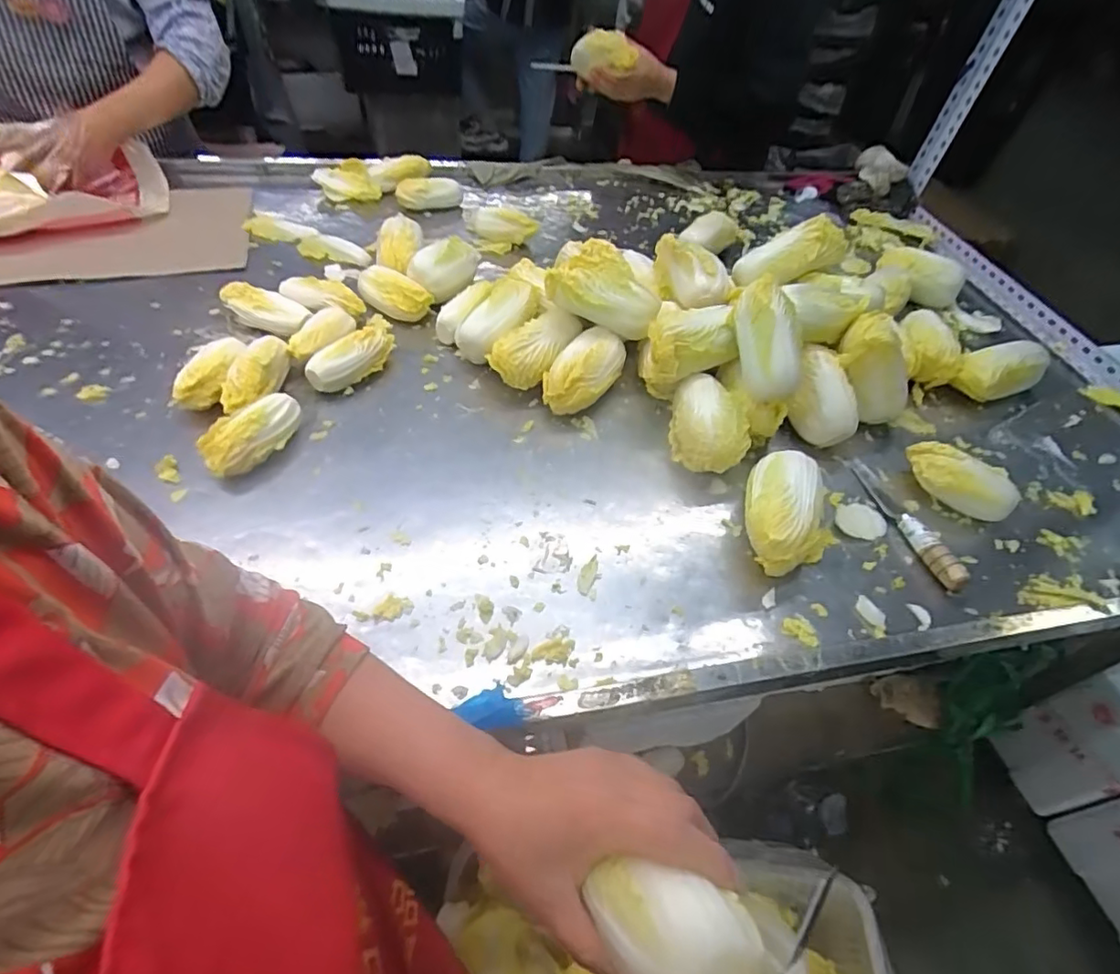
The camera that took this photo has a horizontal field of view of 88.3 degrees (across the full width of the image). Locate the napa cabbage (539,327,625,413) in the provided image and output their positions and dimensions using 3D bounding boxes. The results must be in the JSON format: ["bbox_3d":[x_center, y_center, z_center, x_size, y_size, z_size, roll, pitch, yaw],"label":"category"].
[{"bbox_3d":[0.031,-0.143,0.737,0.071,0.066,0.127,33,54,21],"label":"napa cabbage"}]

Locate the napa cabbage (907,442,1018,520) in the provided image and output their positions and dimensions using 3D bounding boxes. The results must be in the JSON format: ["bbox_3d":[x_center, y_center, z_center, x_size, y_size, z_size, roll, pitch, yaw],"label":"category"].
[{"bbox_3d":[0.464,-0.004,0.676,0.118,0.058,0.051,34,54,21],"label":"napa cabbage"}]

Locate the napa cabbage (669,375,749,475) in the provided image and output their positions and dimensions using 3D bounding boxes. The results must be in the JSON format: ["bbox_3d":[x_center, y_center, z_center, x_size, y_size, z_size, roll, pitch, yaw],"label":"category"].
[{"bbox_3d":[0.177,-0.071,0.691,0.091,0.074,0.116,16,49,7],"label":"napa cabbage"}]

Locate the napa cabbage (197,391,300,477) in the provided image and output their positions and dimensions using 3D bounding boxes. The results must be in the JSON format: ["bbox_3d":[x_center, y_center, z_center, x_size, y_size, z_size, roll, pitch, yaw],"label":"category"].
[{"bbox_3d":[-0.328,-0.055,0.624,0.049,0.053,0.110,36,55,22],"label":"napa cabbage"}]

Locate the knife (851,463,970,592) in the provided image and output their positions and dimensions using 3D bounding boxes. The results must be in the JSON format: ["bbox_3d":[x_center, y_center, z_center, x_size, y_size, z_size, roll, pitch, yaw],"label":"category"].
[{"bbox_3d":[0.392,0.035,0.655,0.019,0.033,0.185,-7,51,-13],"label":"knife"}]

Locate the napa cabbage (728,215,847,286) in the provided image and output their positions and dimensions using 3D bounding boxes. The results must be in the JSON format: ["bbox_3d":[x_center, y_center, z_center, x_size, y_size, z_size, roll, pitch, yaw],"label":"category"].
[{"bbox_3d":[0.319,-0.314,0.804,0.148,0.065,0.064,-14,47,22],"label":"napa cabbage"}]

